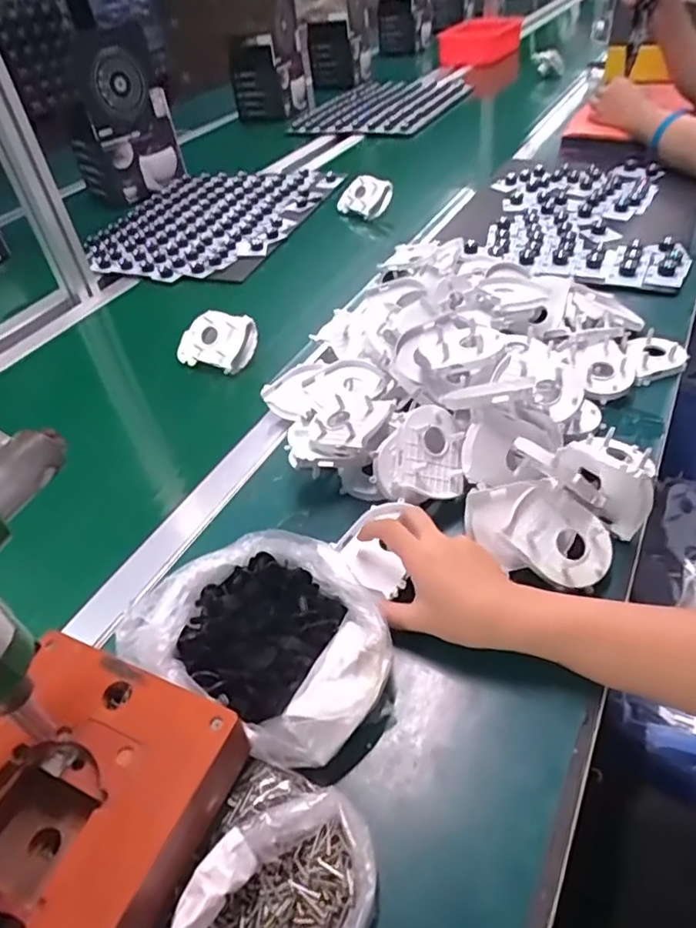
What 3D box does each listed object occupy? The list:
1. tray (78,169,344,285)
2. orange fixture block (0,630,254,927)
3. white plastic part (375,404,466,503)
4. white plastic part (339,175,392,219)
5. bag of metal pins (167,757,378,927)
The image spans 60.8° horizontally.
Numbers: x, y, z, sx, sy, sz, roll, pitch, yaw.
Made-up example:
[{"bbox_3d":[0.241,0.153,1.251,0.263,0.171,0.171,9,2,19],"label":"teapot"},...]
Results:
[{"bbox_3d":[-0.254,-0.454,1.098,0.355,0.037,0.442,9,45,17],"label":"tray"},{"bbox_3d":[-0.158,0.189,0.332,0.152,0.042,0.151,13,46,22],"label":"orange fixture block"},{"bbox_3d":[0.064,-0.008,0.525,0.071,0.035,0.082,2,81,-22],"label":"white plastic part"},{"bbox_3d":[0.030,-0.476,1.059,0.028,0.066,0.112,4,21,-47],"label":"white plastic part"},{"bbox_3d":[-0.044,0.236,0.307,0.097,0.041,0.145,10,45,19],"label":"bag of metal pins"}]

